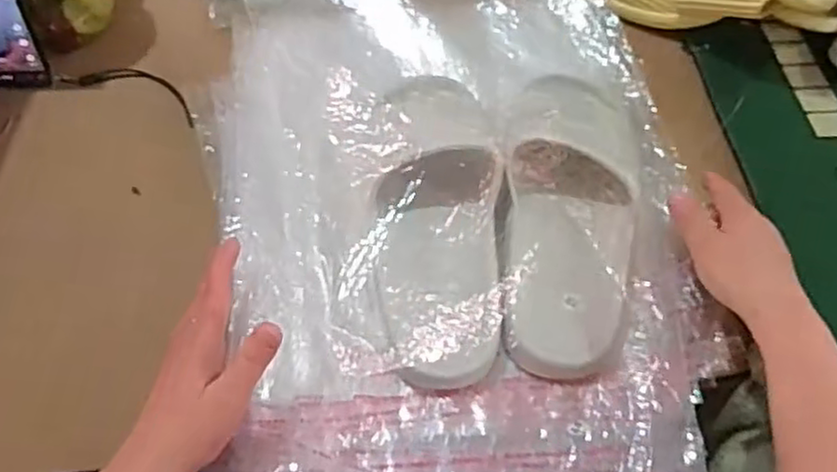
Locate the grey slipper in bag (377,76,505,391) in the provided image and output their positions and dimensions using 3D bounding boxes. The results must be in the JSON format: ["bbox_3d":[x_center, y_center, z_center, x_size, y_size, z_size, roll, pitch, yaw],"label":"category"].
[{"bbox_3d":[0.016,-0.035,0.522,0.088,0.062,0.271,3,59,0],"label":"grey slipper in bag"}]

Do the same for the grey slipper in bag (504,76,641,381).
[{"bbox_3d":[0.120,-0.028,0.539,0.109,0.069,0.270,6,59,3],"label":"grey slipper in bag"}]

